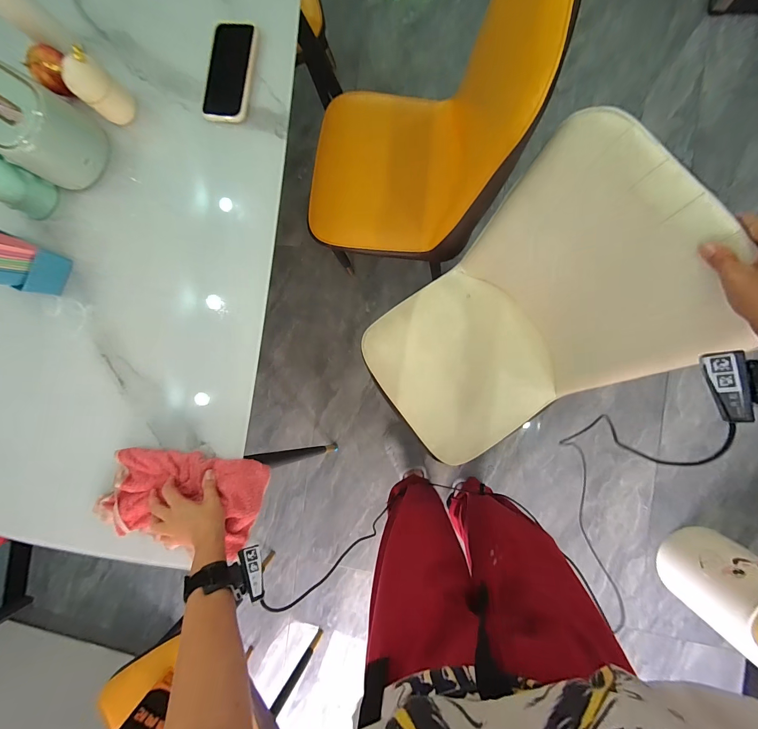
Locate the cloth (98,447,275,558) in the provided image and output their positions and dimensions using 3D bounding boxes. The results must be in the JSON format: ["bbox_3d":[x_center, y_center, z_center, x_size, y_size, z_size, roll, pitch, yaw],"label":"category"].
[{"bbox_3d":[-0.326,0.219,0.559,0.264,0.052,0.151,3,90,0],"label":"cloth"}]

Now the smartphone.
[{"bbox_3d":[-0.246,-0.480,0.559,0.073,0.009,0.152,13,96,-2],"label":"smartphone"}]

